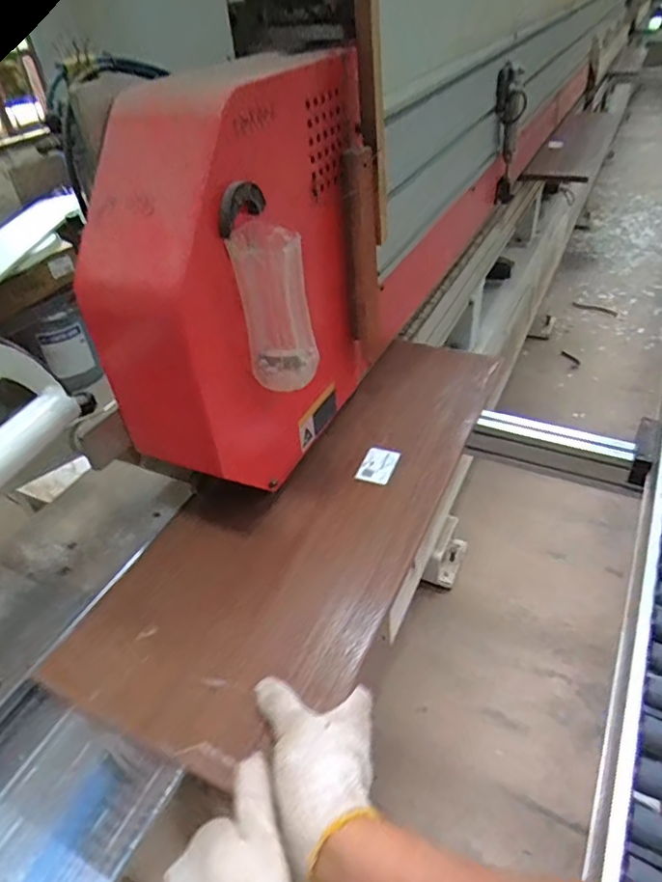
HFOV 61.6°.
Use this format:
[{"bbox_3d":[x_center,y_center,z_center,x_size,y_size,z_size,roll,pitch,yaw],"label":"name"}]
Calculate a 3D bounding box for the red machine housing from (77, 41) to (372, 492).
[{"bbox_3d":[-0.087,-0.170,0.619,0.184,0.381,0.348,8,42,16],"label":"red machine housing"}]

